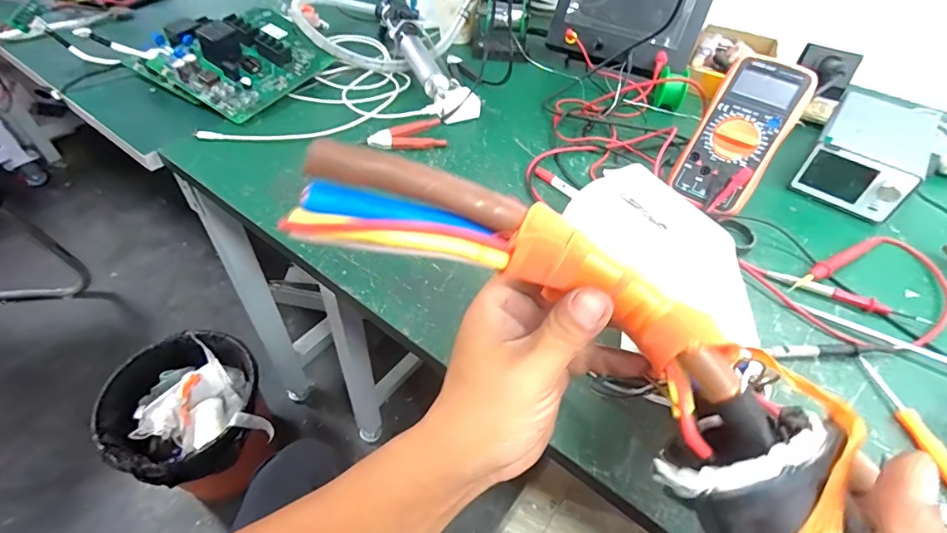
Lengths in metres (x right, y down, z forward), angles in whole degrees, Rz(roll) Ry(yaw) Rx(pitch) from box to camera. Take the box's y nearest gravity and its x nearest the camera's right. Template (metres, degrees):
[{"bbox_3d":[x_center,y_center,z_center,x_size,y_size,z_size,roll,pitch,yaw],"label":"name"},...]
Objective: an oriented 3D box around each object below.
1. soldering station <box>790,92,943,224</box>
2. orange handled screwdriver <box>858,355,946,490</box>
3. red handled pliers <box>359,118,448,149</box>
[{"bbox_3d":[0.445,-0.130,0.528,0.097,0.064,0.165,32,54,22],"label":"soldering station"},{"bbox_3d":[0.320,0.120,0.332,0.014,0.012,0.123,-3,49,-7],"label":"orange handled screwdriver"},{"bbox_3d":[-0.081,-0.155,0.546,0.095,0.016,0.052,-13,51,-15],"label":"red handled pliers"}]

